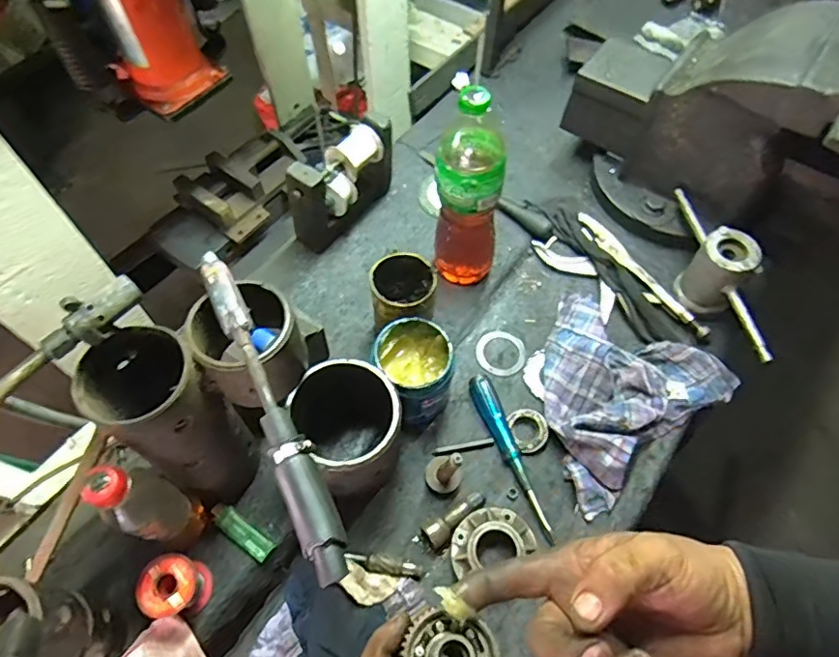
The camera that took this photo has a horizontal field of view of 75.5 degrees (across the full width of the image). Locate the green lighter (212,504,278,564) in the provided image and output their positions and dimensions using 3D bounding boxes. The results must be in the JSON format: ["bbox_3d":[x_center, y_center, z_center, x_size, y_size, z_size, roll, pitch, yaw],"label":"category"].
[{"bbox_3d":[-0.190,0.216,0.579,0.078,0.011,0.024,32,65,17],"label":"green lighter"}]

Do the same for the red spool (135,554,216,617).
[{"bbox_3d":[-0.238,0.254,0.532,0.050,0.062,0.052,0,60,0],"label":"red spool"}]

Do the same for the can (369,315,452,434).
[{"bbox_3d":[-0.004,0.051,0.623,0.082,0.101,0.094,-22,62,-12],"label":"can"}]

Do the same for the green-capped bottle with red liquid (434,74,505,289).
[{"bbox_3d":[0.060,-0.161,0.643,0.074,0.282,0.071,9,60,6],"label":"green-capped bottle with red liquid"}]

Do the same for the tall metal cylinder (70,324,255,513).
[{"bbox_3d":[-0.224,0.089,0.518,0.086,0.215,0.096,-36,66,-19],"label":"tall metal cylinder"}]

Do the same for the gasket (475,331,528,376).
[{"bbox_3d":[0.106,0.032,0.707,0.064,0.006,0.065,0,60,0],"label":"gasket"}]

